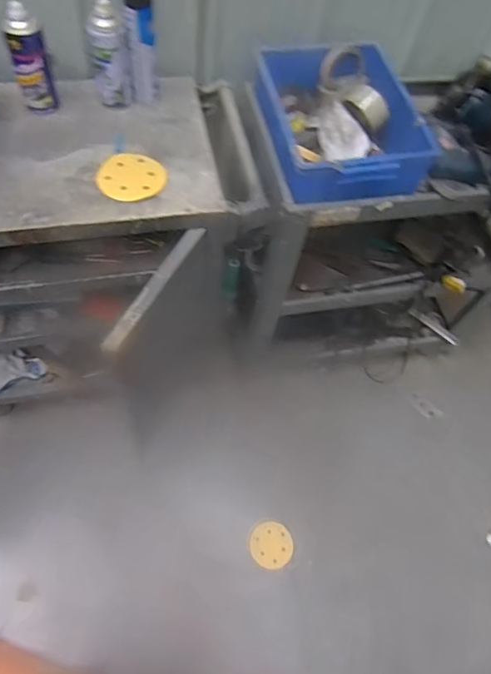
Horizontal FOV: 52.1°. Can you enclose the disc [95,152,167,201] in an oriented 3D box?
[{"bbox_3d":[-0.203,-0.287,0.900,0.115,0.007,0.109,3,62,-5],"label":"disc"}]

